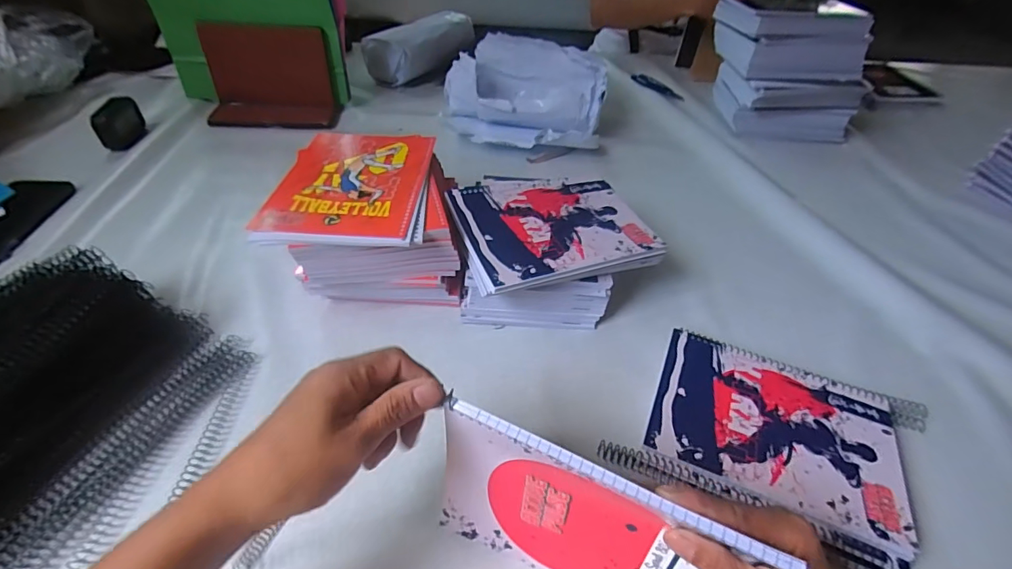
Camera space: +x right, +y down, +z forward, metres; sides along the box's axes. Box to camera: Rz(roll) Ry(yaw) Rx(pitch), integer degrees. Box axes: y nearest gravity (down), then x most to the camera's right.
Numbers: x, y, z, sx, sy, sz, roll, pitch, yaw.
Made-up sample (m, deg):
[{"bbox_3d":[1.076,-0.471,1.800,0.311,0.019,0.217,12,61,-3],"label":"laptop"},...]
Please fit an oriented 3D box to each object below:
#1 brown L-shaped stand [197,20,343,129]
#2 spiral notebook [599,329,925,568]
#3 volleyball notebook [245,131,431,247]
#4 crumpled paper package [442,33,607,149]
[{"bbox_3d":[-0.385,-0.333,0.769,0.193,0.133,0.083,-7,46,-10],"label":"brown L-shaped stand"},{"bbox_3d":[0.232,0.129,0.416,0.233,0.022,0.162,18,45,17],"label":"spiral notebook"},{"bbox_3d":[-0.159,-0.110,0.501,0.147,0.011,0.202,3,45,-1],"label":"volleyball notebook"},{"bbox_3d":[0.032,-0.332,0.818,0.263,0.094,0.246,6,45,2],"label":"crumpled paper package"}]

